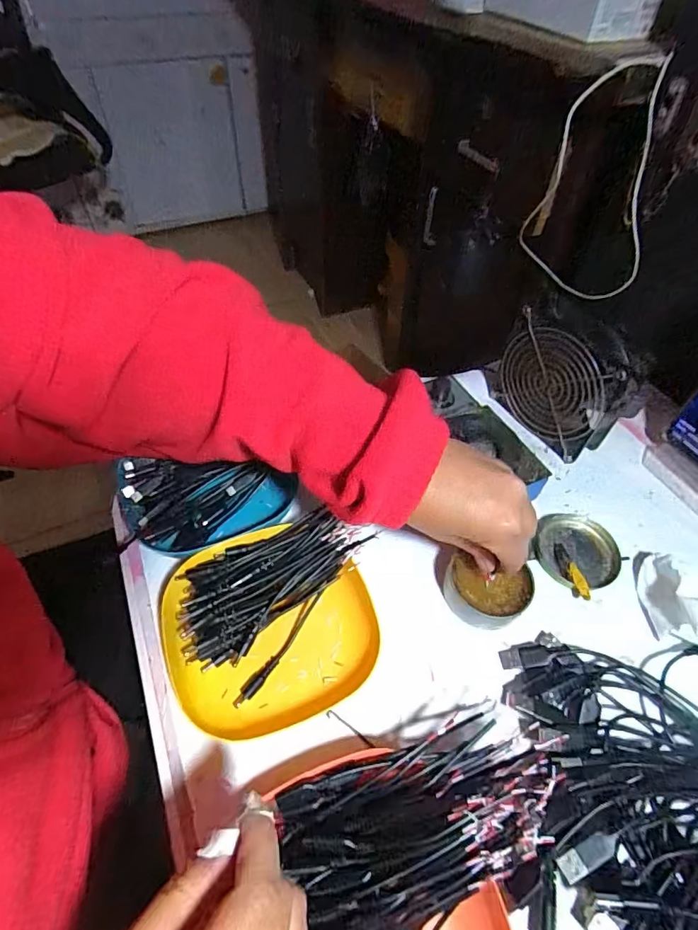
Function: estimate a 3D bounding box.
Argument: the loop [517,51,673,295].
[{"bbox_3d":[0.270,-0.296,0.512,0.133,0.218,0.066,19,53,13],"label":"loop"}]

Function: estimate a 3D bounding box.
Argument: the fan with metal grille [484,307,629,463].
[{"bbox_3d":[0.198,-0.088,0.464,0.043,0.126,0.134,-27,57,-21],"label":"fan with metal grille"}]

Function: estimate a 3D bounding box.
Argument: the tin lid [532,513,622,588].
[{"bbox_3d":[0.194,0.075,0.404,0.066,0.012,0.067,1,51,-1],"label":"tin lid"}]

